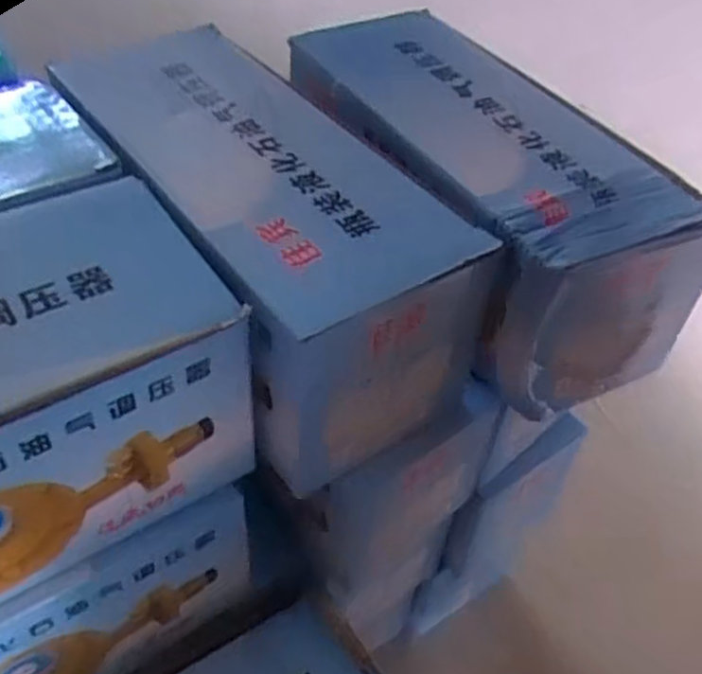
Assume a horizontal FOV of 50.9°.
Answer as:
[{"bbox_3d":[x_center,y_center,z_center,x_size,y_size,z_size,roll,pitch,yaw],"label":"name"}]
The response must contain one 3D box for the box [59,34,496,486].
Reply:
[{"bbox_3d":[-0.036,-0.041,0.276,0.077,0.071,0.185,-24,52,-26],"label":"box"}]

